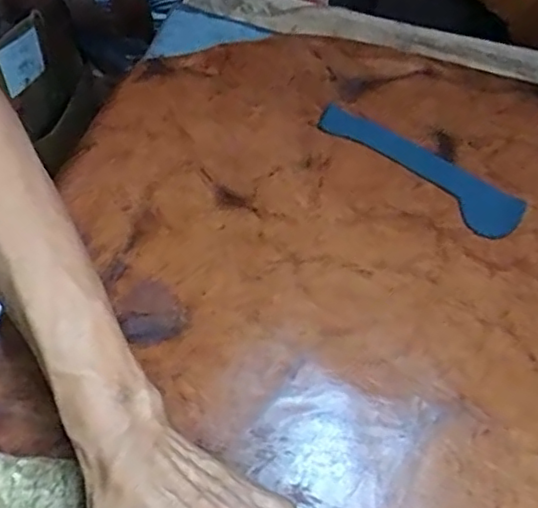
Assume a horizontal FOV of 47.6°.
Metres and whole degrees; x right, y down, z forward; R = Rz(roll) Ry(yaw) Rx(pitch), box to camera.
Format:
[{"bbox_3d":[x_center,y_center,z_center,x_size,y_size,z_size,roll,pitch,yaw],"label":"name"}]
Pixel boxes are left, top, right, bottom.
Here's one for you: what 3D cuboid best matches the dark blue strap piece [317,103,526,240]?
[{"bbox_3d":[0.136,-0.081,0.568,0.205,0.010,0.052,35,61,17],"label":"dark blue strap piece"}]

